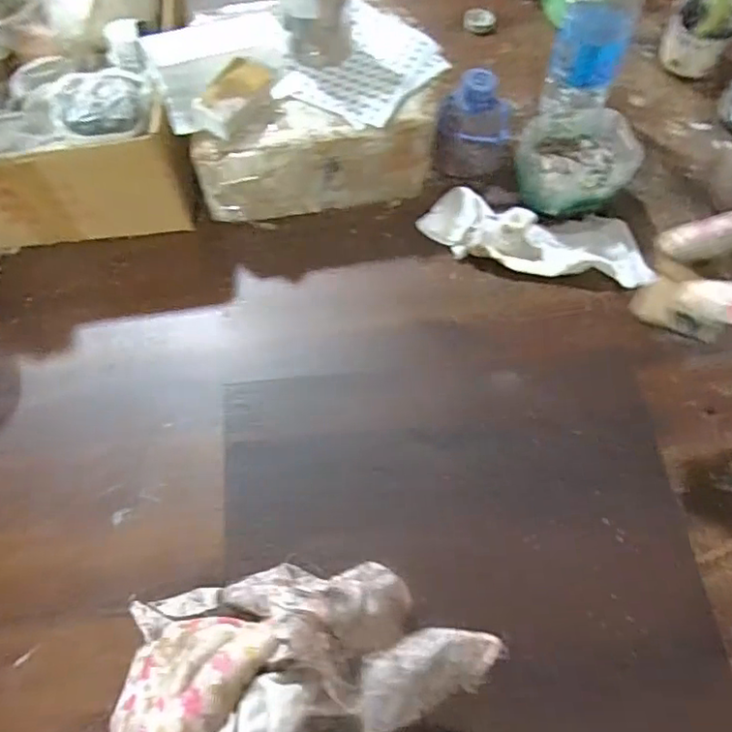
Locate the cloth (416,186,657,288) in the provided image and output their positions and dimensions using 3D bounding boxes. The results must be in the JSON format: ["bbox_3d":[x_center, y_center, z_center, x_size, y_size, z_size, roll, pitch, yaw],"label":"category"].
[{"bbox_3d":[0.164,-0.126,0.575,0.212,0.036,0.076,8,65,3],"label":"cloth"}]

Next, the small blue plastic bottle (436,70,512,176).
[{"bbox_3d":[0.112,-0.243,0.601,0.076,0.092,0.082,12,65,5],"label":"small blue plastic bottle"}]

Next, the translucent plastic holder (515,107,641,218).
[{"bbox_3d":[0.203,-0.196,0.591,0.102,0.070,0.091,-9,64,-3],"label":"translucent plastic holder"}]

